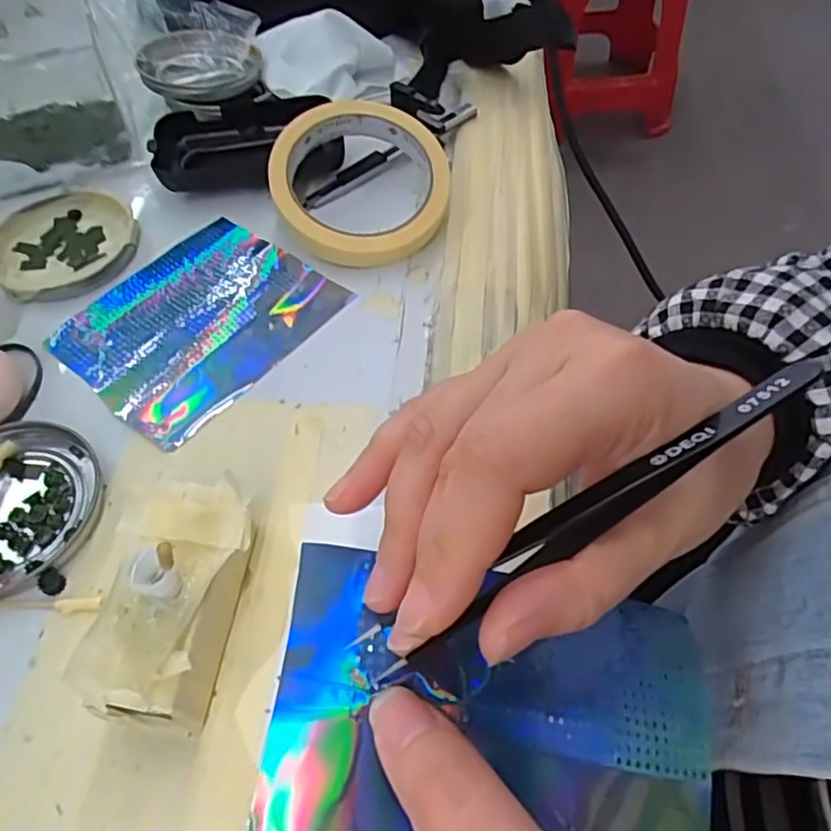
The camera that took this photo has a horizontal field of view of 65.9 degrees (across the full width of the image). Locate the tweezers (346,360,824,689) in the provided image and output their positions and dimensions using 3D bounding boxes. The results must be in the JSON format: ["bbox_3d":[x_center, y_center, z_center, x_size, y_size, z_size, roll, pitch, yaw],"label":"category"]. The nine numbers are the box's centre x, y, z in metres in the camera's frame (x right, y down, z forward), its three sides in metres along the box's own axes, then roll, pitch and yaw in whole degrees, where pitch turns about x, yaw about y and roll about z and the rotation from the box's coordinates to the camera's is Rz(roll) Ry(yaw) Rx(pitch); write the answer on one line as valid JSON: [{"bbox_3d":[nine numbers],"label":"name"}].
[{"bbox_3d":[0.040,0.025,0.159,0.128,0.017,0.014,-34,59,2],"label":"tweezers"}]

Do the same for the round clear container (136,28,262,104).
[{"bbox_3d":[-0.141,-0.232,0.419,0.069,0.018,0.072,-3,56,1],"label":"round clear container"}]

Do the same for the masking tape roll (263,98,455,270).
[{"bbox_3d":[-0.030,-0.128,0.354,0.096,0.018,0.096,3,72,-8],"label":"masking tape roll"}]

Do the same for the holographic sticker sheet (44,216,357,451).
[{"bbox_3d":[-0.112,-0.052,0.329,0.106,0.010,0.123,33,63,23],"label":"holographic sticker sheet"}]

